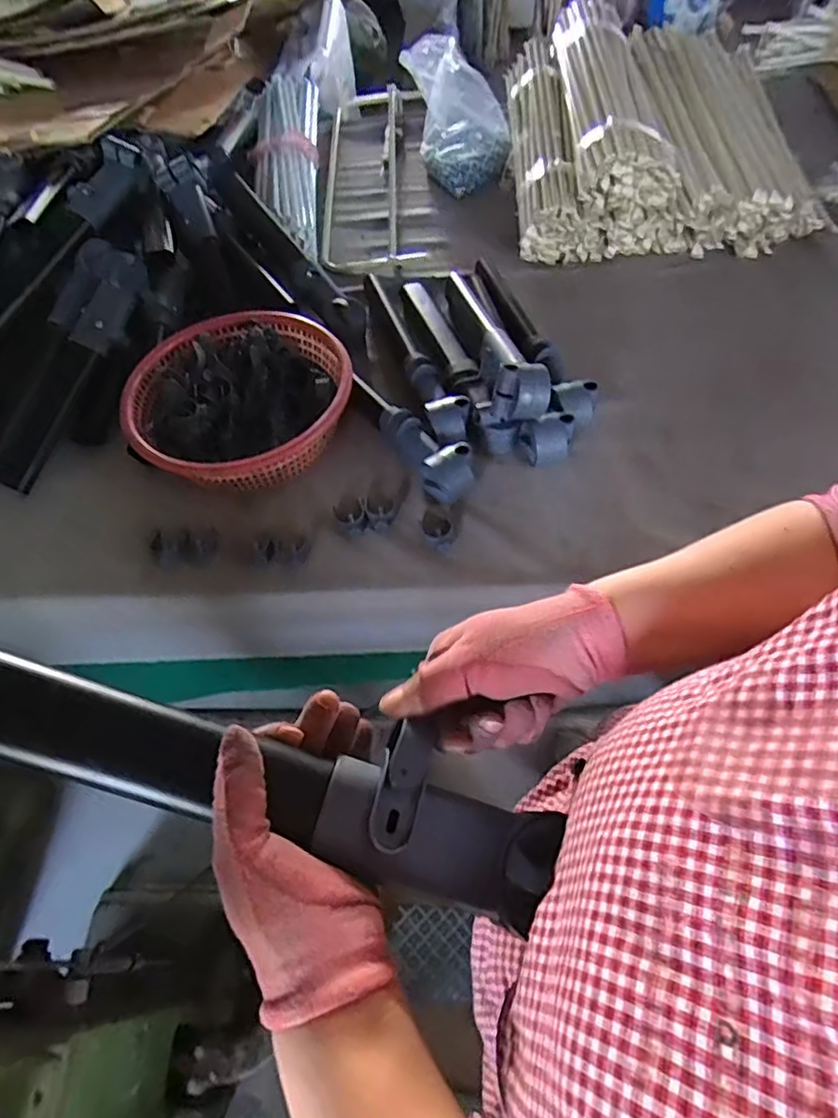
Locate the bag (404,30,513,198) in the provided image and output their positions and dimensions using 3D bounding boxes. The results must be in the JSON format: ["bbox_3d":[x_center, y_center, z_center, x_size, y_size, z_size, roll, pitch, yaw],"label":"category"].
[{"bbox_3d":[0.077,-0.864,1.172,0.185,0.205,0.233,-11,58,-2],"label":"bag"}]

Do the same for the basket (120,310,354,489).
[{"bbox_3d":[-0.241,-0.215,0.836,0.293,0.089,0.275,-2,58,3],"label":"basket"}]

